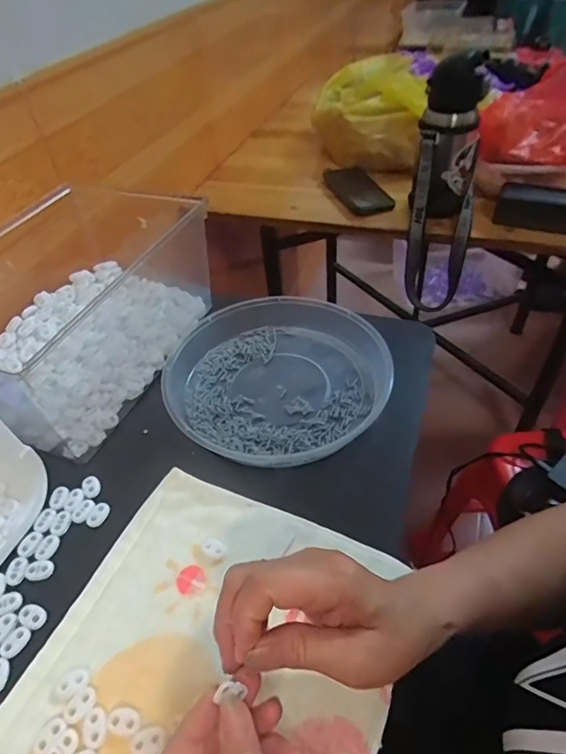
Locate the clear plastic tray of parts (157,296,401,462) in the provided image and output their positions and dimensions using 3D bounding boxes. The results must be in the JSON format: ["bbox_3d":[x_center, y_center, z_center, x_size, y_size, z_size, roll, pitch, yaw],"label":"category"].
[{"bbox_3d":[-0.004,-0.007,0.508,0.228,0.029,0.205,4,46,6],"label":"clear plastic tray of parts"}]

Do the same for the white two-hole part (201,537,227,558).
[{"bbox_3d":[-0.057,0.139,0.387,0.022,0.004,0.014,24,51,24],"label":"white two-hole part"}]

